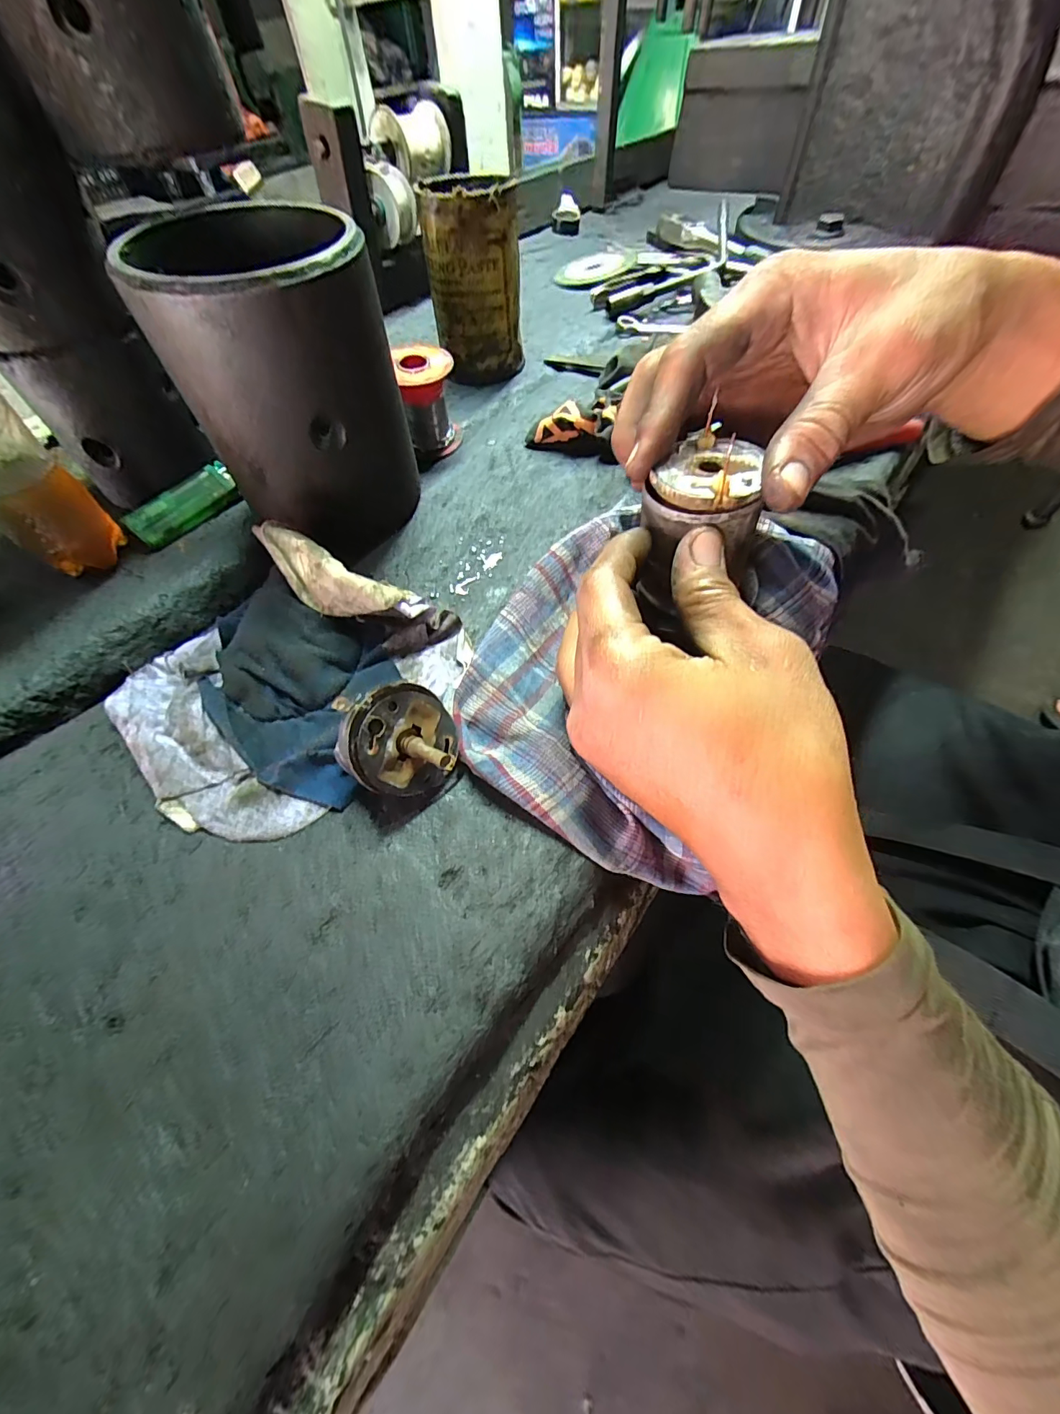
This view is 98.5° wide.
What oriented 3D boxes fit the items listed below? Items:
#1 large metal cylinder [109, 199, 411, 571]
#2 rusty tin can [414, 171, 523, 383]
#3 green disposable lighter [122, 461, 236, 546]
[{"bbox_3d":[-0.126,-0.175,0.260,0.102,0.138,0.103,-13,57,-5],"label":"large metal cylinder"},{"bbox_3d":[-0.046,-0.346,0.376,0.069,0.114,0.072,-12,57,-4],"label":"rusty tin can"},{"bbox_3d":[-0.230,-0.135,0.304,0.012,0.021,0.071,6,50,49],"label":"green disposable lighter"}]

